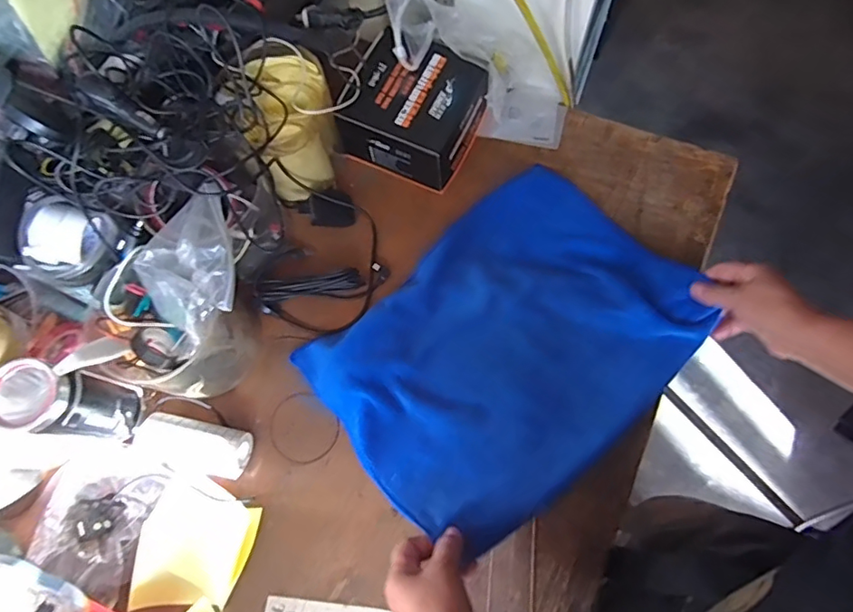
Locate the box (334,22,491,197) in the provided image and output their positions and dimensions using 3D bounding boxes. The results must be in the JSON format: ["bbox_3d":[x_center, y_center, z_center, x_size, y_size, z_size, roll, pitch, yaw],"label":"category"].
[{"bbox_3d":[-0.016,-0.224,0.629,0.140,0.086,0.127,25,74,10],"label":"box"}]

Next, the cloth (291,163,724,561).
[{"bbox_3d":[0.083,0.037,0.560,0.366,0.046,0.275,-40,74,-10],"label":"cloth"}]

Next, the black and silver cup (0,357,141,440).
[{"bbox_3d":[-0.325,0.090,0.500,0.055,0.138,0.065,11,72,6],"label":"black and silver cup"}]

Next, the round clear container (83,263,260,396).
[{"bbox_3d":[-0.245,0.024,0.540,0.120,0.095,0.115,-12,71,-1],"label":"round clear container"}]

